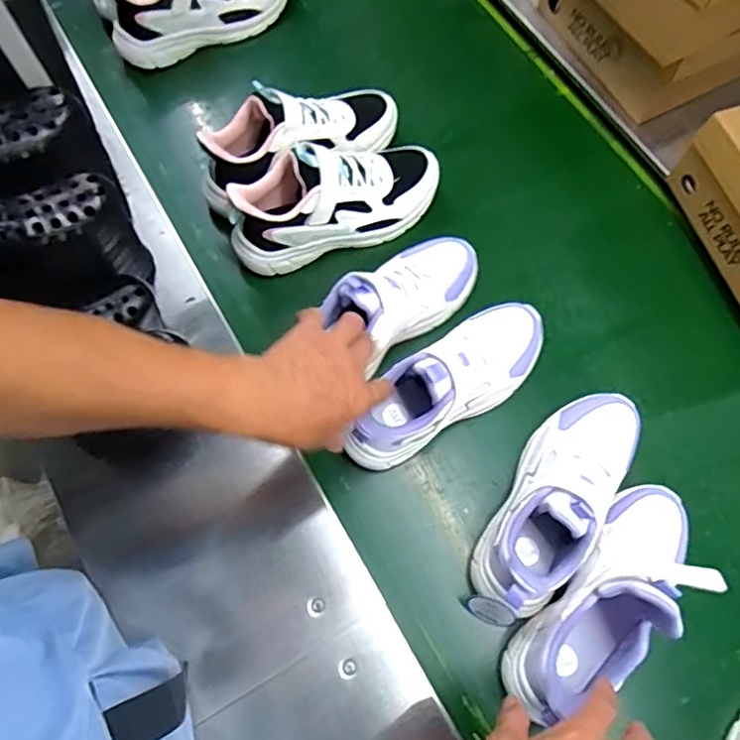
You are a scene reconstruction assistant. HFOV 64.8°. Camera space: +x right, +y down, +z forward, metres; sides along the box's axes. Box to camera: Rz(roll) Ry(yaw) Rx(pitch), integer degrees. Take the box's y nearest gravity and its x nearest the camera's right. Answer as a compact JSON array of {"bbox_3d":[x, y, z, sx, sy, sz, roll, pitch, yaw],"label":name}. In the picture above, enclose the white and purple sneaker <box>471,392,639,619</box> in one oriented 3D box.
[{"bbox_3d":[0.187,0.120,0.573,0.088,0.115,0.250,31,73,11],"label":"white and purple sneaker"}]

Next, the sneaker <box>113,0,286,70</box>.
[{"bbox_3d":[-0.234,-0.514,0.799,0.258,0.120,0.087,-29,72,-8],"label":"sneaker"}]

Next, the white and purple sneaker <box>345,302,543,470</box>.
[{"bbox_3d":[0.085,0.010,0.598,0.244,0.120,0.079,-37,73,-14],"label":"white and purple sneaker"}]

